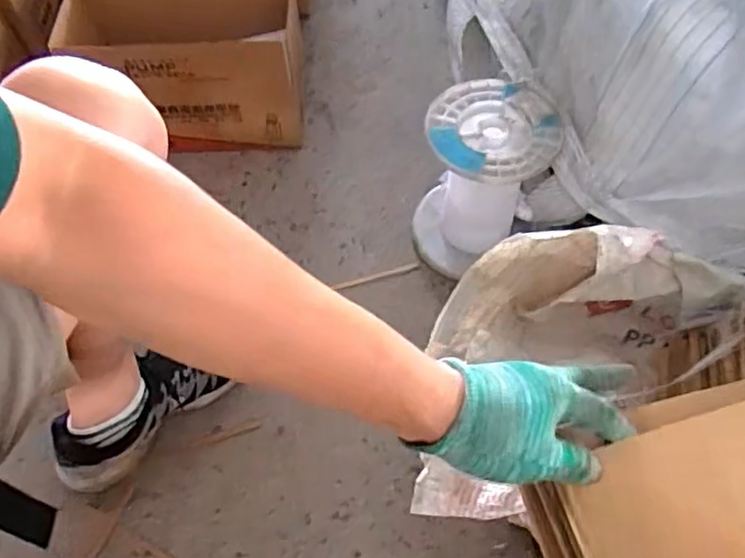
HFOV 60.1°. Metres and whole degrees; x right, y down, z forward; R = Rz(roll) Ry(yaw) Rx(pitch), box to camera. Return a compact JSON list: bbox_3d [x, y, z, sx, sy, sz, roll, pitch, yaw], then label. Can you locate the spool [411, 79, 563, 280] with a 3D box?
[{"bbox_3d":[0.148,-0.125,0.921,0.175,0.244,0.191,-1,58,2],"label":"spool"}]

